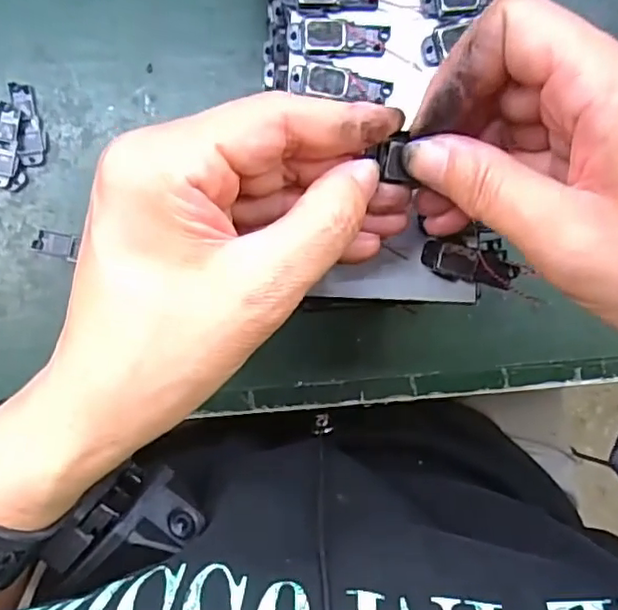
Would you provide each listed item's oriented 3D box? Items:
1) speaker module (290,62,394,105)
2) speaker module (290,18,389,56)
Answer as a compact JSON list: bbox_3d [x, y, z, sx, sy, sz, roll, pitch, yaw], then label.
[{"bbox_3d":[0.013,-0.088,0.245,0.040,0.004,0.012,11,93,-4],"label":"speaker module"},{"bbox_3d":[0.012,-0.106,0.244,0.040,0.005,0.014,-2,94,-3],"label":"speaker module"}]

